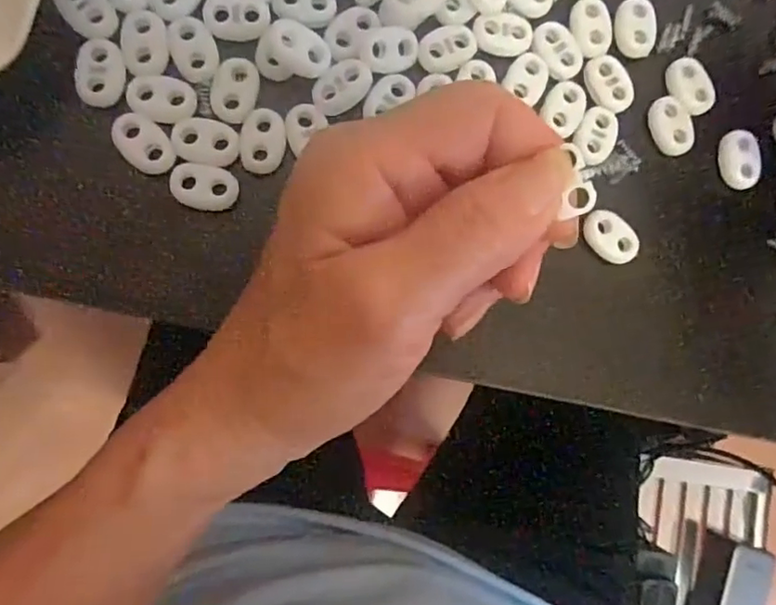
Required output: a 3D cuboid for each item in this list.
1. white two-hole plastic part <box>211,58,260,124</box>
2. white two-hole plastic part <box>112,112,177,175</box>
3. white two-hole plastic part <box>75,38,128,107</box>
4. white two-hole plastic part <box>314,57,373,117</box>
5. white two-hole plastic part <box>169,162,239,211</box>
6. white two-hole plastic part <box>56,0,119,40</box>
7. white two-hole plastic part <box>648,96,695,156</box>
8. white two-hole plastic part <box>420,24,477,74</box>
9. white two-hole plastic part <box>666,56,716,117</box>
[{"bbox_3d":[-0.053,-0.073,0.202,0.015,0.004,0.023,17,84,-6],"label":"white two-hole plastic part"},{"bbox_3d":[-0.082,-0.054,0.197,0.022,0.004,0.015,45,82,-3],"label":"white two-hole plastic part"},{"bbox_3d":[-0.096,-0.077,0.195,0.015,0.004,0.024,2,86,-7],"label":"white two-hole plastic part"},{"bbox_3d":[-0.016,-0.076,0.206,0.022,0.004,0.015,-39,92,-8],"label":"white two-hole plastic part"},{"bbox_3d":[-0.063,-0.039,0.201,0.022,0.004,0.015,8,85,-7],"label":"white two-hole plastic part"},{"bbox_3d":[-0.102,-0.099,0.197,0.015,0.004,0.023,-41,92,-8],"label":"white two-hole plastic part"},{"bbox_3d":[0.110,-0.068,0.227,0.015,0.005,0.022,-20,89,-8],"label":"white two-hole plastic part"},{"bbox_3d":[0.023,-0.094,0.214,0.022,0.004,0.015,-33,91,-8],"label":"white two-hole plastic part"},{"bbox_3d":[0.118,-0.084,0.227,0.015,0.004,0.023,-29,91,-8],"label":"white two-hole plastic part"}]

